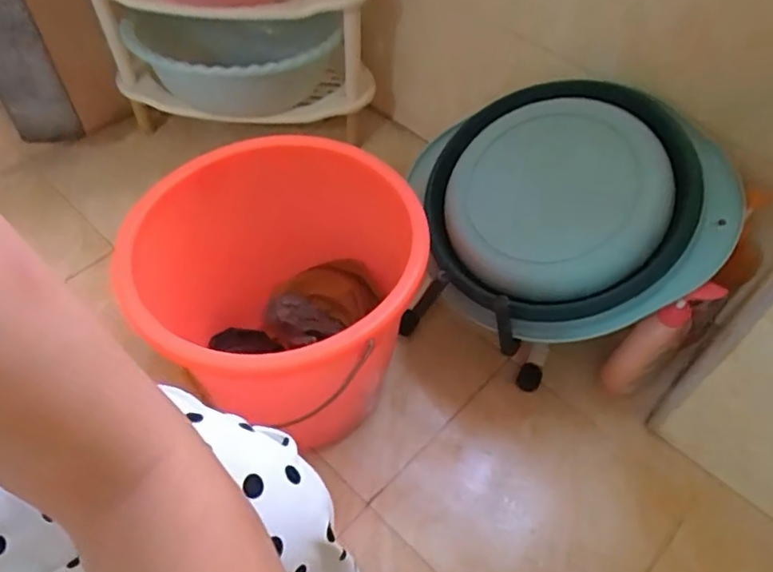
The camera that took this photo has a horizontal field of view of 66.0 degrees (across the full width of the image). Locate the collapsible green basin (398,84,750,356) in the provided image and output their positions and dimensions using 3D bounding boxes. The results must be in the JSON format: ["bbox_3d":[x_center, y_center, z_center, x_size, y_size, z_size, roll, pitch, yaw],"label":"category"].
[{"bbox_3d":[0.220,-0.095,0.758,0.400,0.088,0.354,4,77,19],"label":"collapsible green basin"}]

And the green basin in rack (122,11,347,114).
[{"bbox_3d":[-0.250,-0.403,1.033,0.338,0.159,0.254,1,52,-1],"label":"green basin in rack"}]

